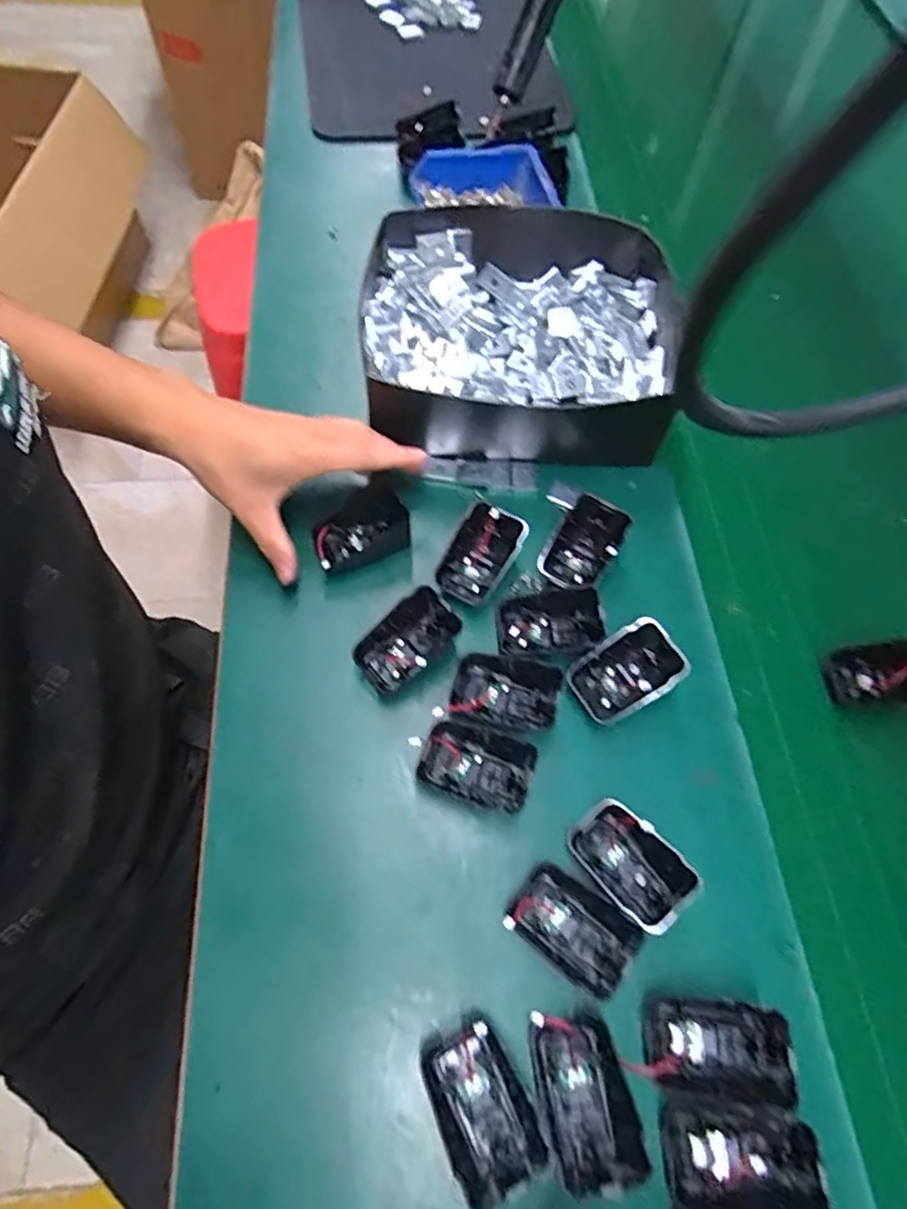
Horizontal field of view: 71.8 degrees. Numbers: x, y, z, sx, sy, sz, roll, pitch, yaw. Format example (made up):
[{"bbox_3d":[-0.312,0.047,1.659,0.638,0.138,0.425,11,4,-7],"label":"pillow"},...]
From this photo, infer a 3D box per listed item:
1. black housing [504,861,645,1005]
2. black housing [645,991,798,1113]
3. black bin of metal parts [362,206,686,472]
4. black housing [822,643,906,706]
[{"bbox_3d":[0.067,0.180,0.348,0.066,0.021,0.043,35,68,13],"label":"black housing"},{"bbox_3d":[0.138,0.232,0.327,0.069,0.031,0.041,8,64,1],"label":"black housing"},{"bbox_3d":[0.055,-0.230,0.516,0.243,0.077,0.235,9,64,1],"label":"black bin of metal parts"},{"bbox_3d":[0.296,0.048,0.428,0.068,0.039,0.043,3,65,1],"label":"black housing"}]

